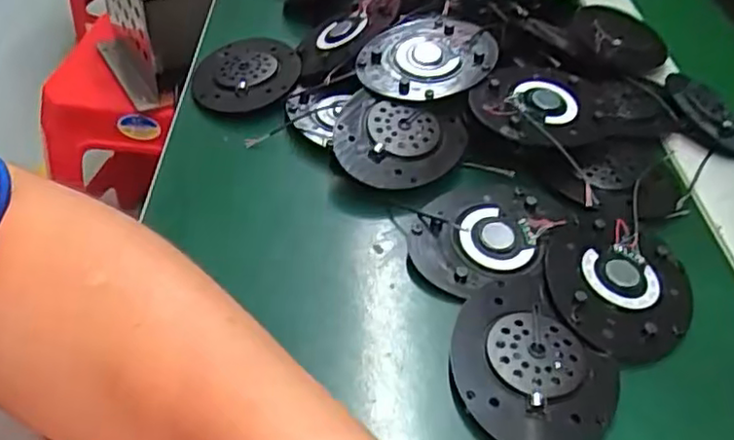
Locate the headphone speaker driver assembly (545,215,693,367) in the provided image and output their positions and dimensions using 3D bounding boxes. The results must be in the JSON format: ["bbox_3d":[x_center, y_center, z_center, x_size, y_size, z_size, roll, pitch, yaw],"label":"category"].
[{"bbox_3d":[0.117,0.029,0.302,0.065,0.007,0.079,15,46,12],"label":"headphone speaker driver assembly"}]

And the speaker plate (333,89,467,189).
[{"bbox_3d":[0.018,-0.042,0.358,0.069,0.012,0.057,9,66,-2],"label":"speaker plate"}]

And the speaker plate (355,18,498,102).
[{"bbox_3d":[0.037,-0.100,0.392,0.071,0.012,0.074,2,44,-2],"label":"speaker plate"}]

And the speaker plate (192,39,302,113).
[{"bbox_3d":[-0.077,-0.097,0.426,0.064,0.016,0.075,3,44,0],"label":"speaker plate"}]

